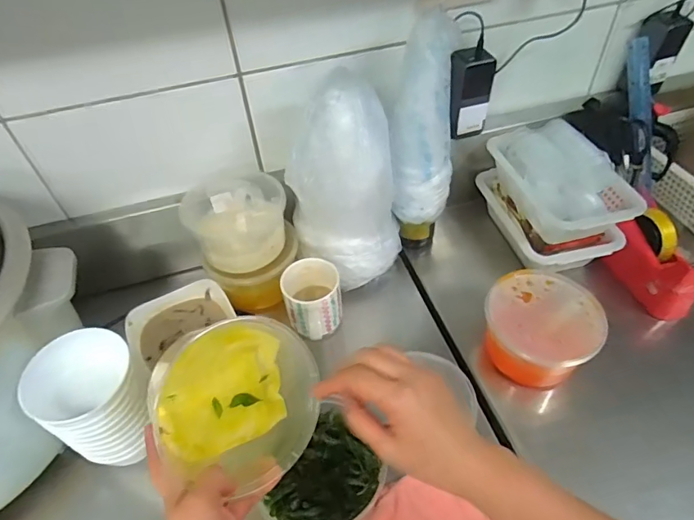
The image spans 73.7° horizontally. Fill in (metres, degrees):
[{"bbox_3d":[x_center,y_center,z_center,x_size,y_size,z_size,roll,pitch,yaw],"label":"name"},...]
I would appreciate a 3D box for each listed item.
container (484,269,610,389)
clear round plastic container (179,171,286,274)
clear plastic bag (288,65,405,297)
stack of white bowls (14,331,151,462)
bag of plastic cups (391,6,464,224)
[{"bbox_3d":[0.258,0.099,0.632,0.140,0.090,0.152,-2,48,2],"label":"container"},{"bbox_3d":[-0.164,-0.058,0.690,0.146,0.084,0.120,0,48,3],"label":"clear round plastic container"},{"bbox_3d":[-0.001,-0.101,0.661,0.126,0.285,0.146,28,55,25],"label":"clear plastic bag"},{"bbox_3d":[-0.271,0.155,0.509,0.104,0.121,0.104,-36,55,-26],"label":"stack of white bowls"},{"bbox_3d":[0.112,-0.183,0.662,0.093,0.284,0.073,7,49,10],"label":"bag of plastic cups"}]

